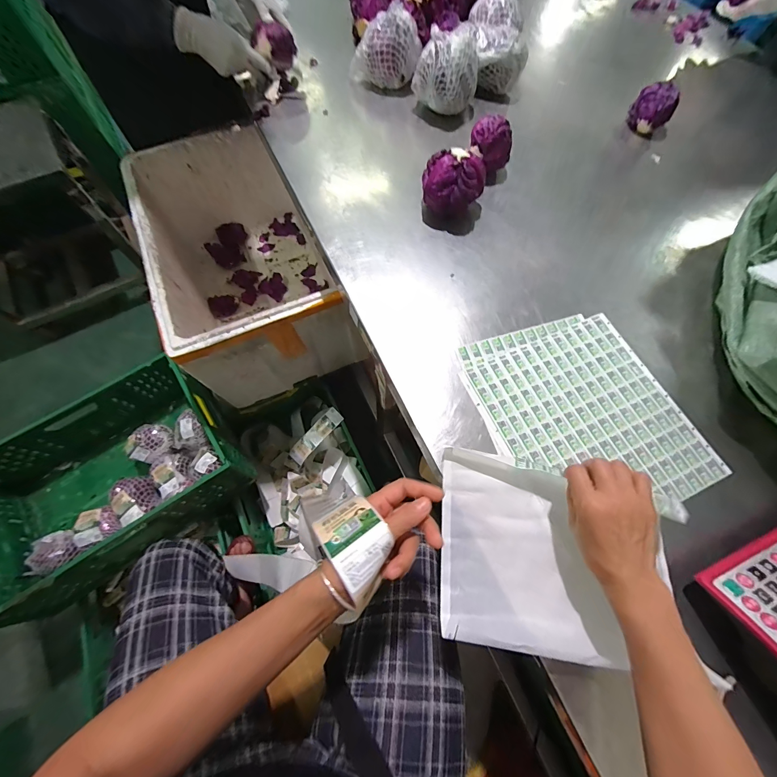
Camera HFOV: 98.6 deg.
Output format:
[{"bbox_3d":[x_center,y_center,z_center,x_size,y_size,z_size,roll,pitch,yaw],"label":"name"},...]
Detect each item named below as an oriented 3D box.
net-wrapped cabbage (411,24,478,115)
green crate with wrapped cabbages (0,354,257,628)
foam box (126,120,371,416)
[{"bbox_3d":[0.123,-0.669,0.711,0.134,0.127,0.158,8,69,2],"label":"net-wrapped cabbage"},{"bbox_3d":[-0.746,0.248,0.893,0.632,0.236,0.403,-32,73,-13],"label":"green crate with wrapped cabbages"},{"bbox_3d":[-0.390,-0.342,0.955,0.414,0.330,0.635,-23,71,-10],"label":"foam box"}]

